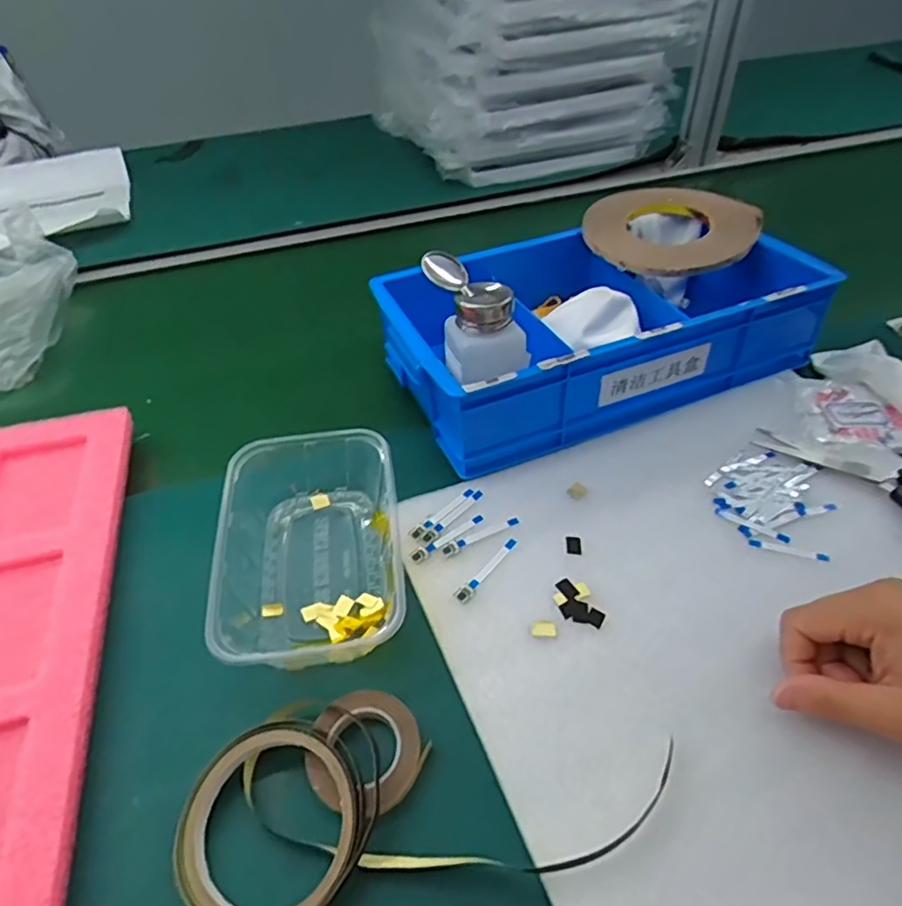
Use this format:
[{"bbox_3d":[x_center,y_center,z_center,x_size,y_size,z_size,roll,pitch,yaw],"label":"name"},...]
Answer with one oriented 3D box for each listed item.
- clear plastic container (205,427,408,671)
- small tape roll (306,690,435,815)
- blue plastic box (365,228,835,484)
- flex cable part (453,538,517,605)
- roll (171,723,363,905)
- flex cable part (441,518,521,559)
[{"bbox_3d":[-0.090,0.063,0.414,0.113,0.055,0.164,-7,47,-3],"label":"clear plastic container"},{"bbox_3d":[-0.048,0.163,0.341,0.063,0.017,0.061,-2,47,2],"label":"small tape roll"},{"bbox_3d":[0.127,-0.119,0.530,0.346,0.086,0.198,-21,49,-16],"label":"blue plastic box"},{"bbox_3d":[0.025,0.077,0.413,0.009,0.004,0.060,33,57,29],"label":"flex cable part"},{"bbox_3d":[-0.092,0.189,0.315,0.091,0.020,0.090,-2,47,2],"label":"roll"},{"bbox_3d":[0.020,0.056,0.431,0.059,0.004,0.009,-23,50,-18],"label":"flex cable part"}]

